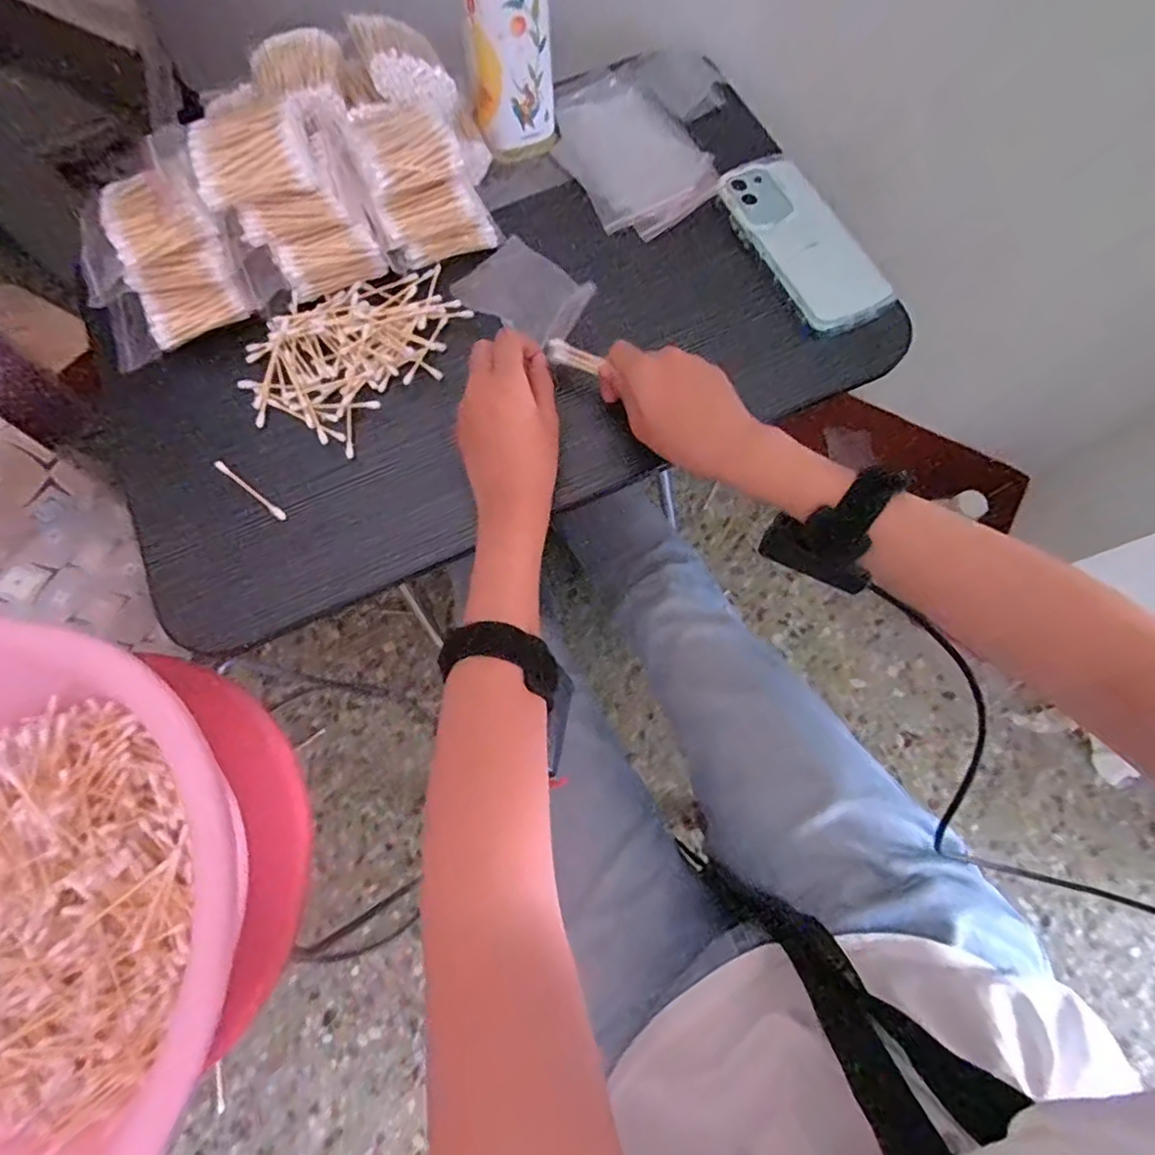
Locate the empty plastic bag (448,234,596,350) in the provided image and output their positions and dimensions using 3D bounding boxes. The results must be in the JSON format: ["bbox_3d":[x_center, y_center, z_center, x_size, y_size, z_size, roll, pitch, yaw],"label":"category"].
[{"bbox_3d":[-0.041,-0.213,0.432,0.065,0.008,0.107,-44,65,-2],"label":"empty plastic bag"}]

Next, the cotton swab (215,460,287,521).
[{"bbox_3d":[-0.229,-0.062,0.406,0.069,0.006,0.007,38,76,11],"label":"cotton swab"}]

